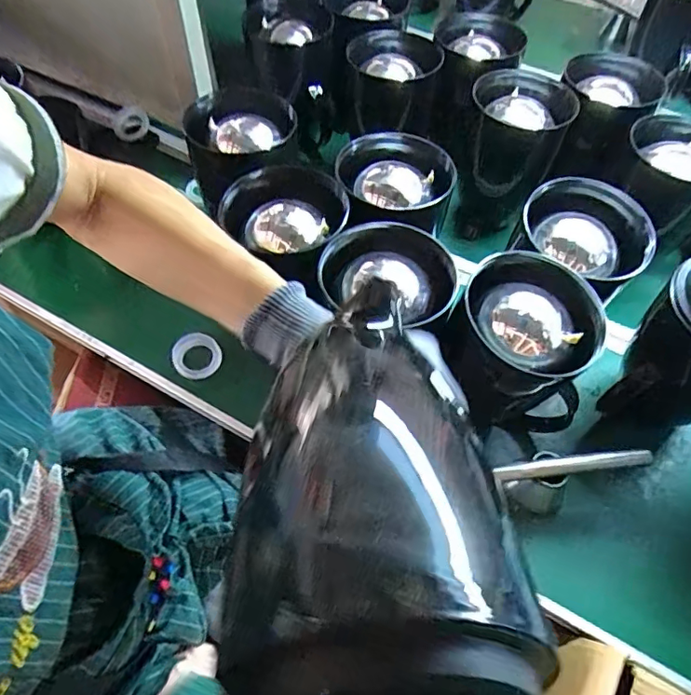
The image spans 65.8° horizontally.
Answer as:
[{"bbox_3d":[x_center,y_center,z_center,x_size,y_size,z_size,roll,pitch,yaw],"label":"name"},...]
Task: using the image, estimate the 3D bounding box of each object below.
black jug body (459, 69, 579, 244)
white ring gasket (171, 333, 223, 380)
[{"bbox_3d":[0.221,-0.253,0.729,0.122,0.190,0.123,20,56,11],"label":"black jug body"},{"bbox_3d":[-0.180,0.011,0.645,0.055,0.015,0.056,4,69,-10],"label":"white ring gasket"}]

